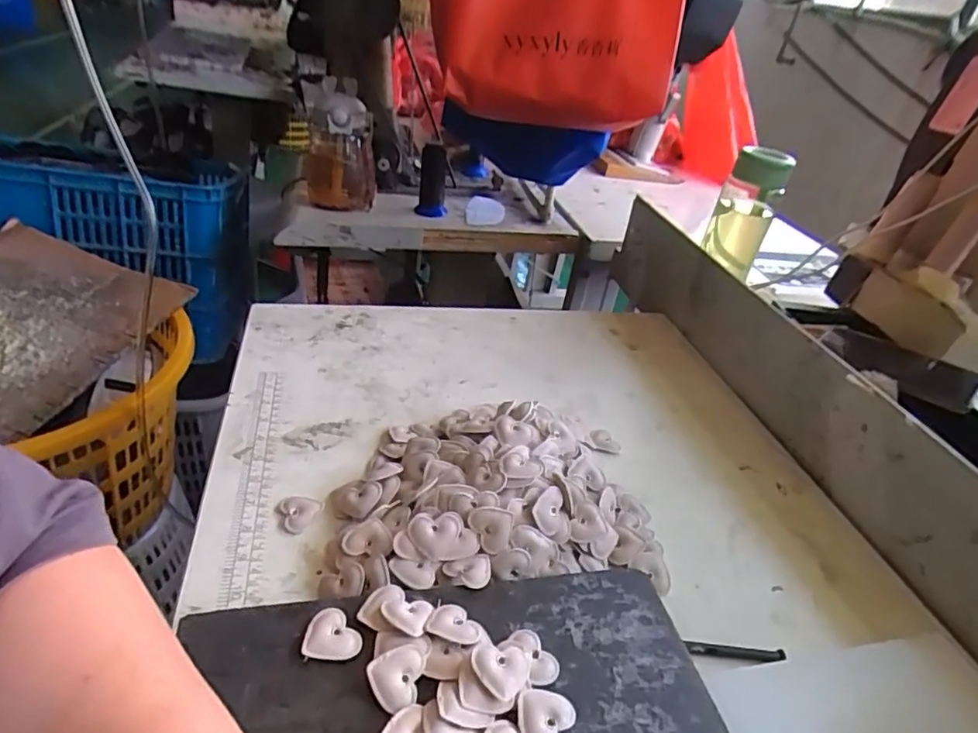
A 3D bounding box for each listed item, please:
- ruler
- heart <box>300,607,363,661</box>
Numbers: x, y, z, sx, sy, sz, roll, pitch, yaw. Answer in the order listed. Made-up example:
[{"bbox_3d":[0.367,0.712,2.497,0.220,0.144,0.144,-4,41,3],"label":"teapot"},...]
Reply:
[{"bbox_3d":[-0.193,0.083,0.494,0.027,0.004,0.262,-4,36,-12],"label":"ruler"},{"bbox_3d":[-0.089,0.156,0.343,0.032,0.005,0.031,8,34,-3],"label":"heart"}]

